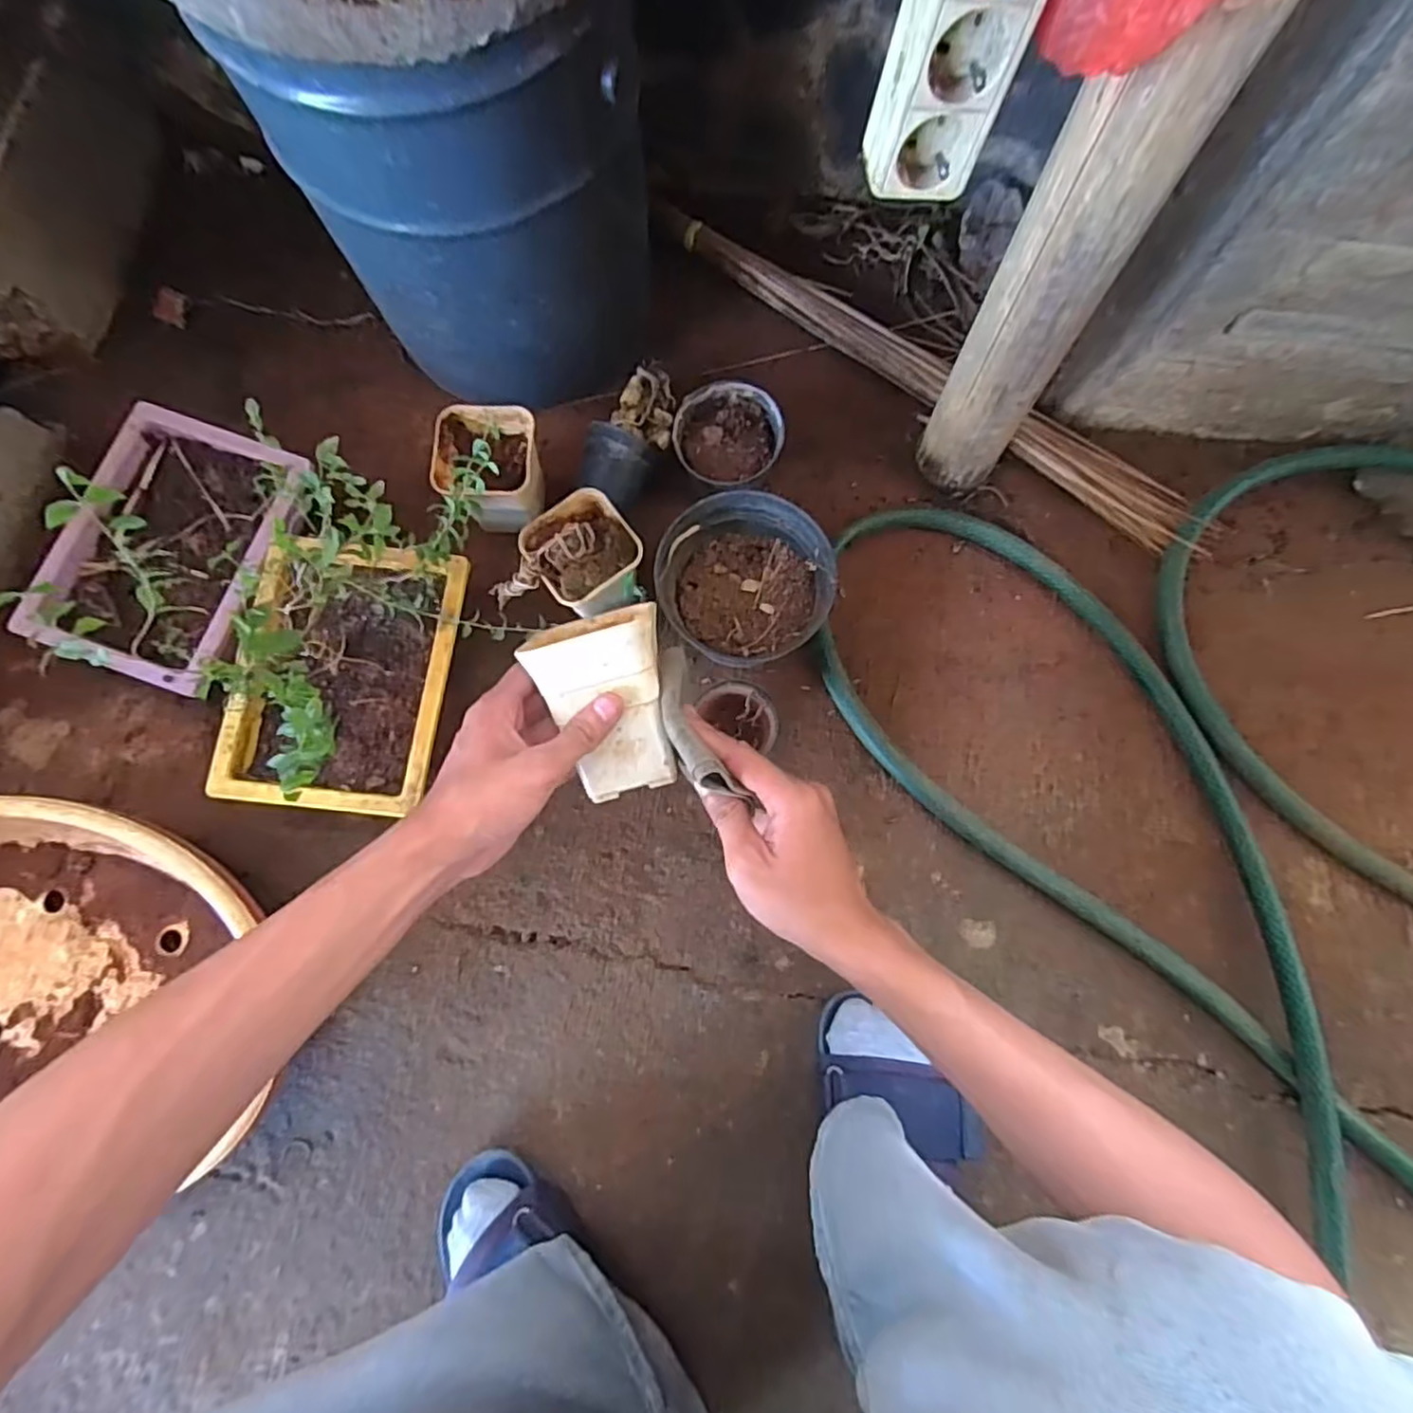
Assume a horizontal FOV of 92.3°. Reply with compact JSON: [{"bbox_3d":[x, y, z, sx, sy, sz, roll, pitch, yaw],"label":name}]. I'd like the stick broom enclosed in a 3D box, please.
[{"bbox_3d":[0.231,-0.350,0.700,0.630,0.034,0.079,35,79,6],"label":"stick broom"}]

